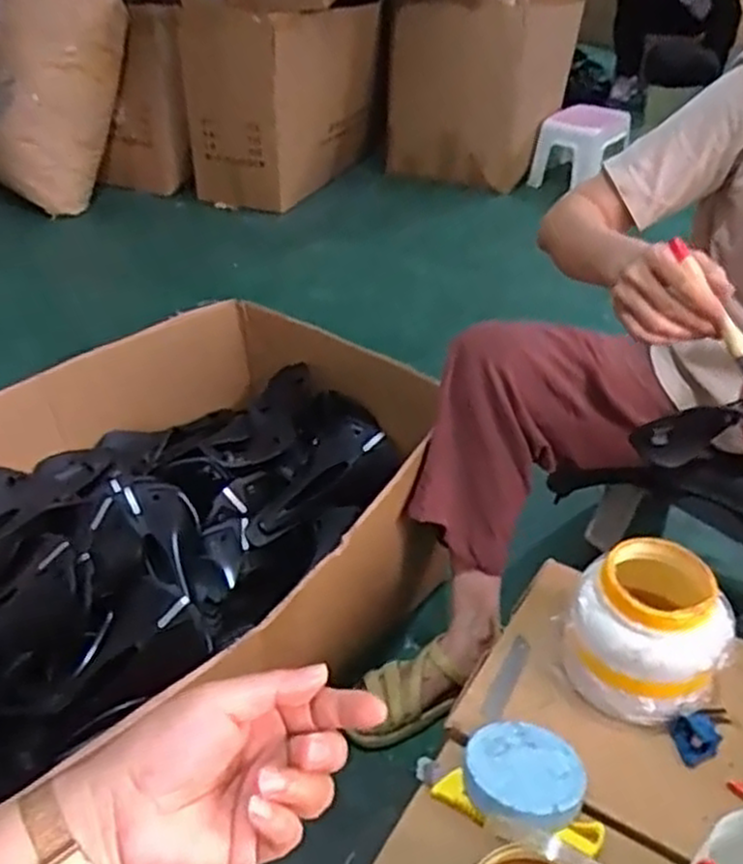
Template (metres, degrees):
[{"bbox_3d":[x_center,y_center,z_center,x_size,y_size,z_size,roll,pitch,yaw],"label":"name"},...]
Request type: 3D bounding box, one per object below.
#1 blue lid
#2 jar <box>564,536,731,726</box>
[{"bbox_3d":[0.129,0.285,0.628,0.094,0.024,0.098,-5,27,-22],"label":"blue lid"},{"bbox_3d":[0.247,0.185,0.696,0.133,0.125,0.112,13,38,16],"label":"jar"}]

